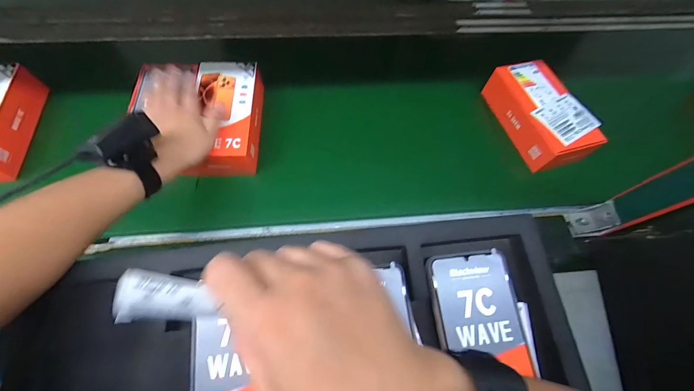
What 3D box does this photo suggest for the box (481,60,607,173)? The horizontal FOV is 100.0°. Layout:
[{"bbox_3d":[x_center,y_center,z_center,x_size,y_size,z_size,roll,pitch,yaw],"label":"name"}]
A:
[{"bbox_3d":[0.330,-0.142,0.497,0.103,0.054,0.187,-17,67,-10],"label":"box"}]

